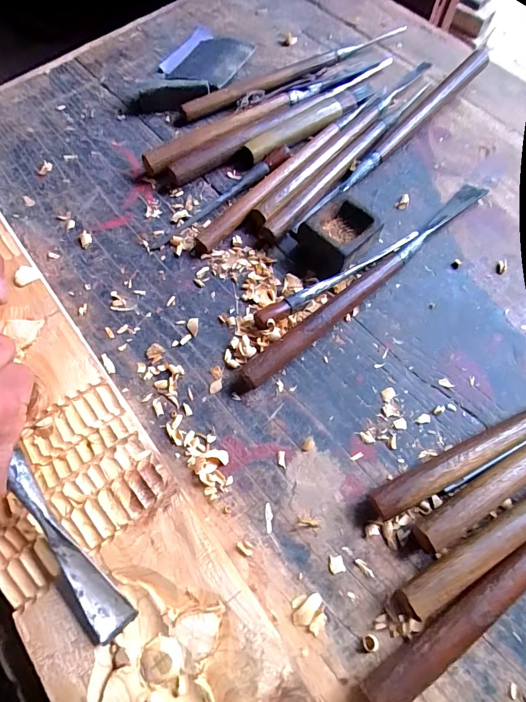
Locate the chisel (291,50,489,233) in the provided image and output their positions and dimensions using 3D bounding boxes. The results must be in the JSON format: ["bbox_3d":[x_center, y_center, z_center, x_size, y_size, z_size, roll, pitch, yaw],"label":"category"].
[{"bbox_3d":[0.117,-0.192,0.349,0.017,0.024,0.258,42,74,15],"label":"chisel"}]

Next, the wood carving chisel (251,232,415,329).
[{"bbox_3d":[0.058,-0.057,0.298,0.150,0.015,0.012,-31,71,-11],"label":"wood carving chisel"}]

